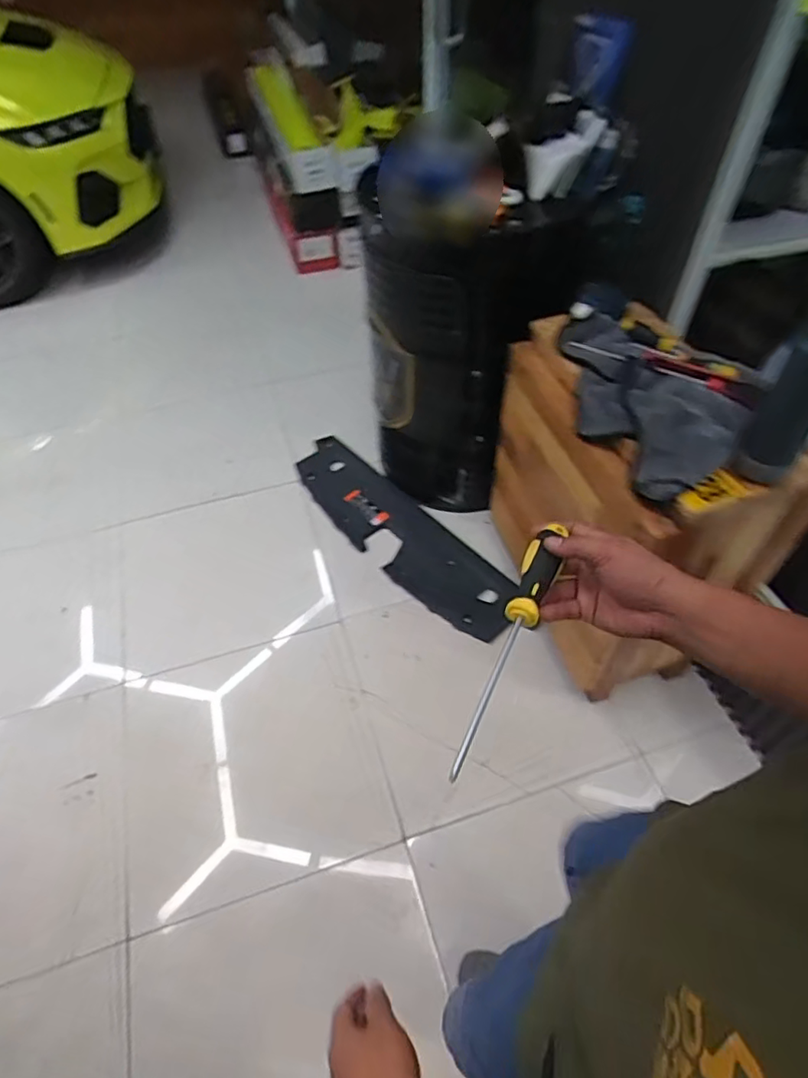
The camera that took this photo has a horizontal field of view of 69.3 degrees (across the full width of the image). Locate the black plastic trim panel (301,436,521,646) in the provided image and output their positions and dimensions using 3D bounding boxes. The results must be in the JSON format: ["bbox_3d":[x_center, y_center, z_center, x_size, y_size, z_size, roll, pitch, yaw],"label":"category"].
[{"bbox_3d":[-0.029,-0.037,1.870,0.259,0.031,0.939,-34,57,-25],"label":"black plastic trim panel"}]

